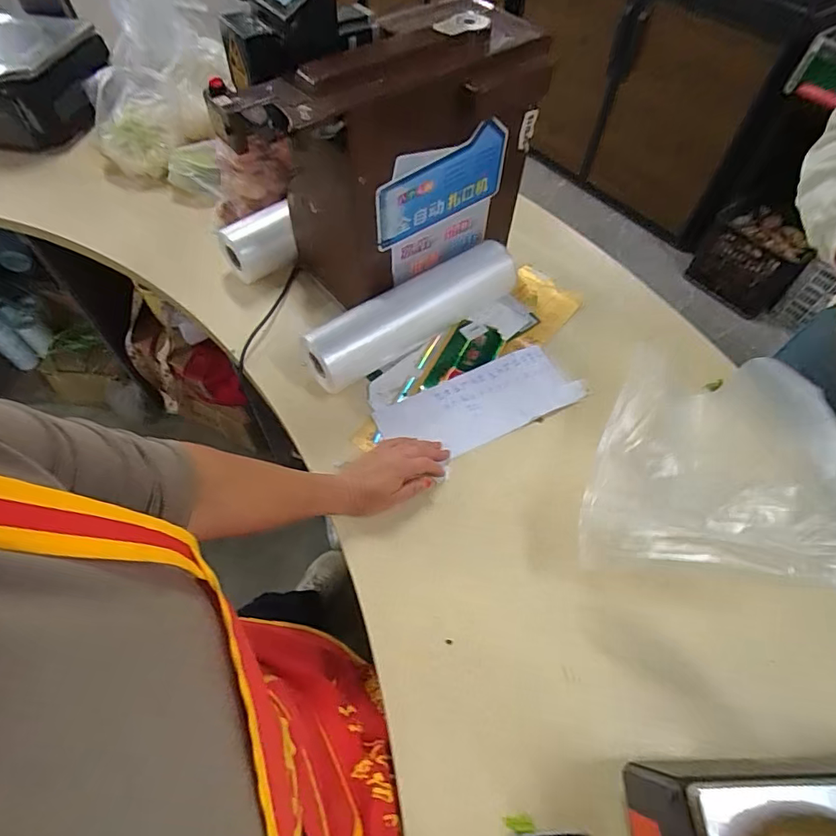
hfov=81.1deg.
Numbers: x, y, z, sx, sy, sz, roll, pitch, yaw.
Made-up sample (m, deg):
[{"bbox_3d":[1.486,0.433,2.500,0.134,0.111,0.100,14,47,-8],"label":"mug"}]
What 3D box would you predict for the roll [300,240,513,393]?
[{"bbox_3d":[0.000,-0.159,0.767,0.363,0.096,0.087,-31,63,-20],"label":"roll"}]

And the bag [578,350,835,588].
[{"bbox_3d":[0.386,0.045,0.546,0.328,0.062,0.347,5,45,37],"label":"bag"}]

